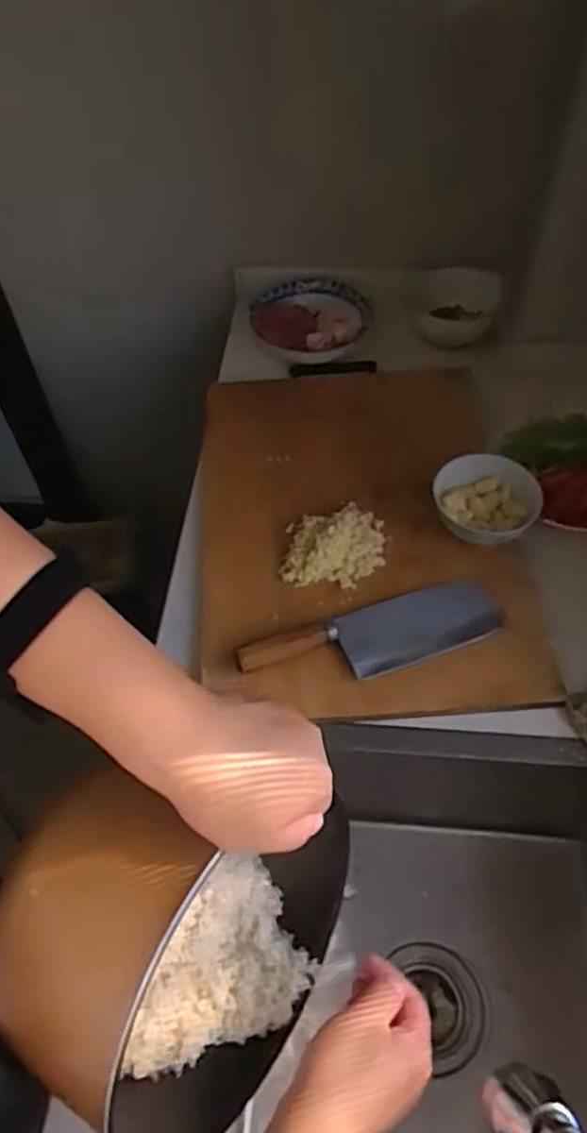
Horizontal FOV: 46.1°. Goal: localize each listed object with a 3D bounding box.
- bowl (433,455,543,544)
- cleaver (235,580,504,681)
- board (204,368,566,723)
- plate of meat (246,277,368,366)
[{"bbox_3d":[0.211,-0.070,0.752,0.109,0.047,0.105,-1,54,2],"label":"bowl"},{"bbox_3d":[0.077,0.066,0.676,0.259,0.029,0.070,-17,55,-10],"label":"cleaver"},{"bbox_3d":[0.070,-0.066,0.775,0.329,0.027,0.481,-5,54,-1],"label":"board"},{"bbox_3d":[0.024,-0.349,0.967,0.158,0.051,0.143,-1,54,2],"label":"plate of meat"}]

